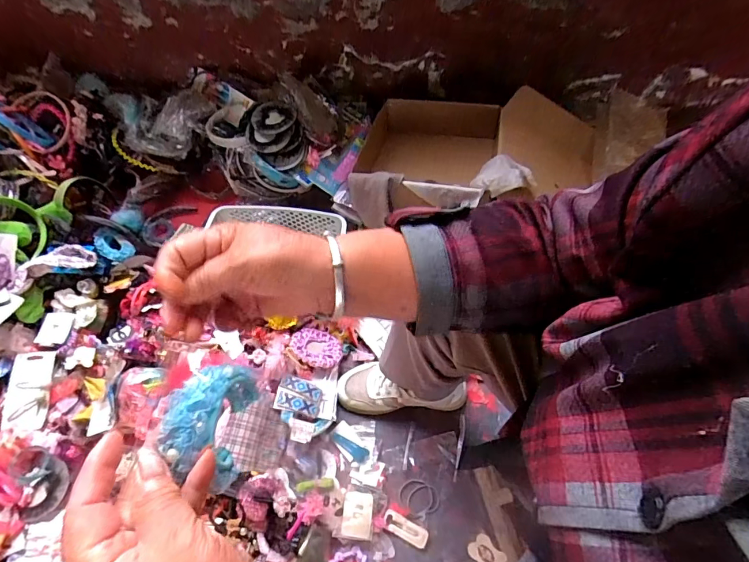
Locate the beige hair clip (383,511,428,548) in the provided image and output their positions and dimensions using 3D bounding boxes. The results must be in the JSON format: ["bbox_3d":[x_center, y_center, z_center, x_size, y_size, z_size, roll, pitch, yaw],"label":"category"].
[{"bbox_3d":[0.051,0.404,0.686,0.073,0.016,0.028,24,60,11],"label":"beige hair clip"}]

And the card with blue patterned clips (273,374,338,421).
[{"bbox_3d":[-0.117,0.204,0.745,0.107,0.018,0.070,15,46,-18],"label":"card with blue patterned clips"}]

